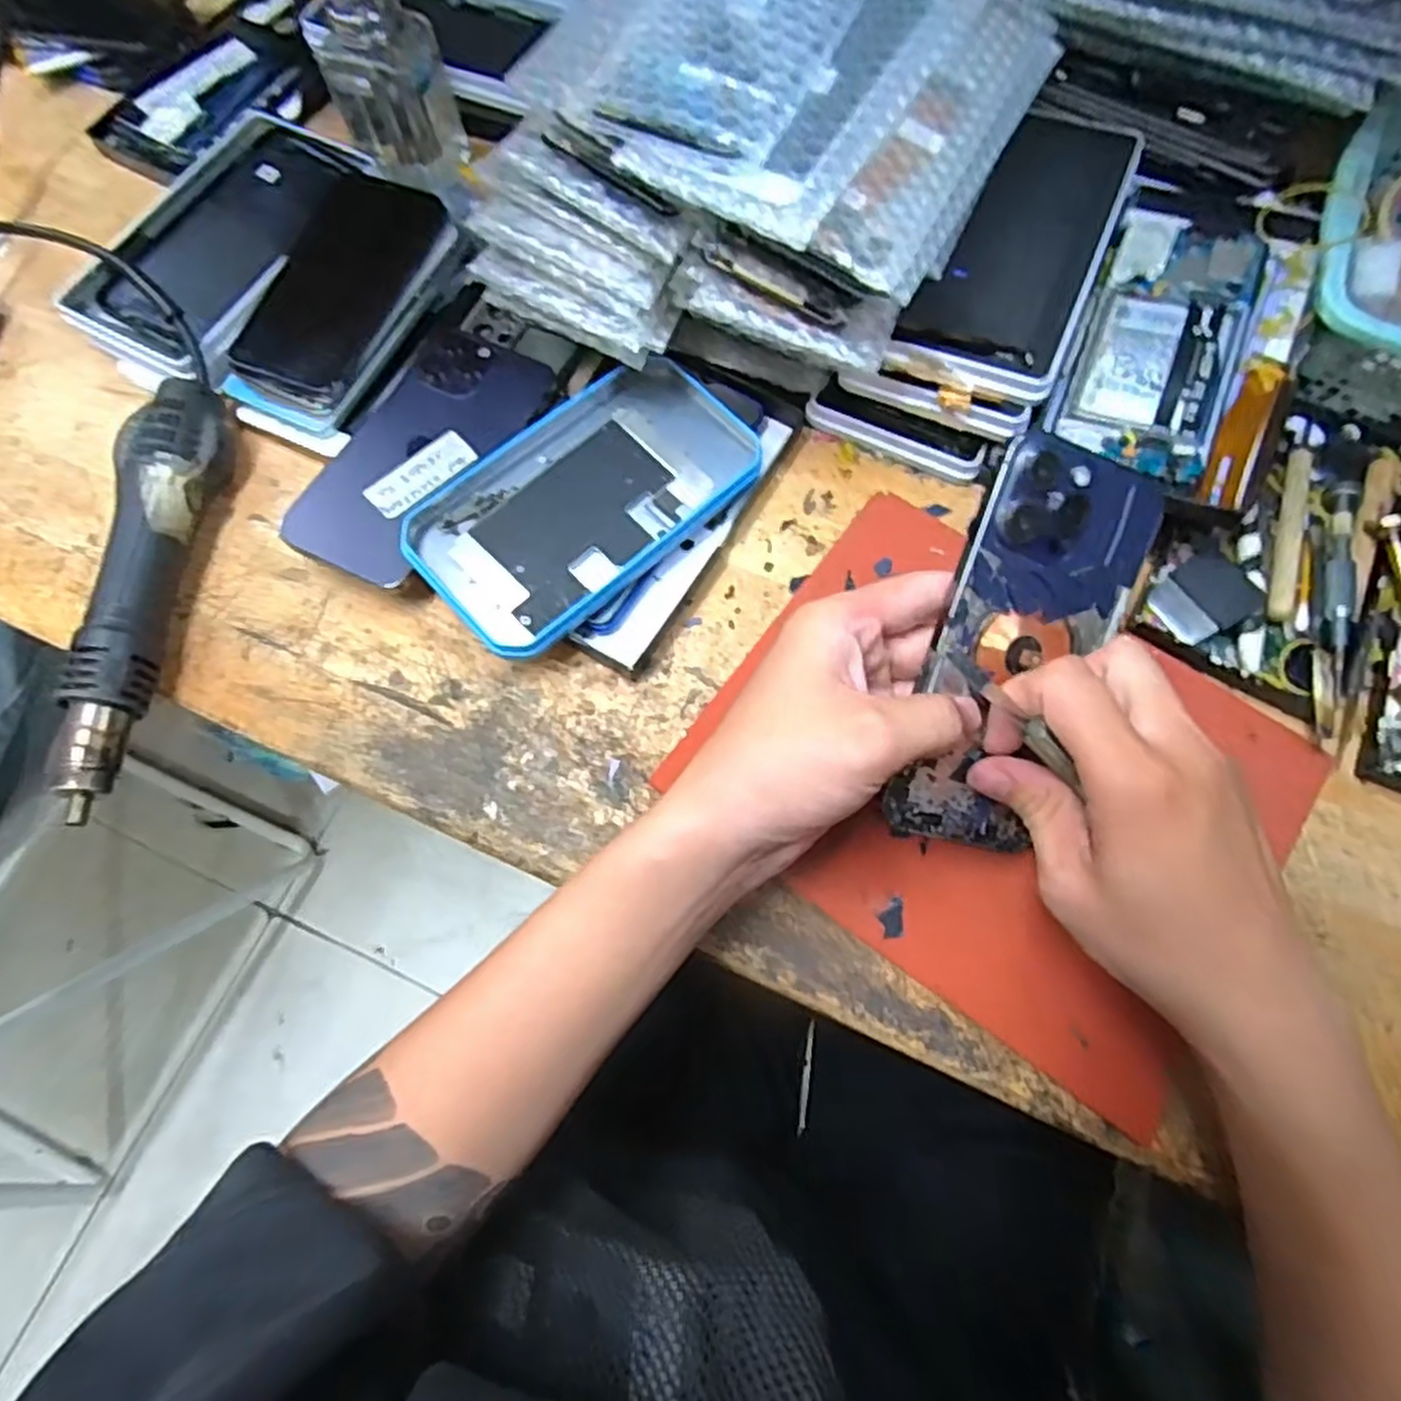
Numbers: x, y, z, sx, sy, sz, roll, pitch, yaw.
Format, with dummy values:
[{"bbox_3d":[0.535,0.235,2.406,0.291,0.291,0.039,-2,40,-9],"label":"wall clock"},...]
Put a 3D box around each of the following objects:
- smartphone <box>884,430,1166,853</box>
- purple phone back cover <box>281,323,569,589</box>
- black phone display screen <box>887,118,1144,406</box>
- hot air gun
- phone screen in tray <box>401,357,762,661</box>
[{"bbox_3d":[0.126,-0.016,0.304,0.074,0.007,0.158,14,100,-17],"label":"smartphone"},{"bbox_3d":[-0.148,-0.134,0.412,0.075,0.007,0.156,29,70,1],"label":"purple phone back cover"},{"bbox_3d":[0.168,-0.239,0.406,0.078,0.016,0.181,23,73,9],"label":"black phone display screen"},{"bbox_3d":[-0.283,-0.057,0.388,0.047,0.037,0.231,3,71,2],"label":"hot air gun"},{"bbox_3d":[-0.060,-0.105,0.395,0.173,0.009,0.103,-41,78,-15],"label":"phone screen in tray"}]

